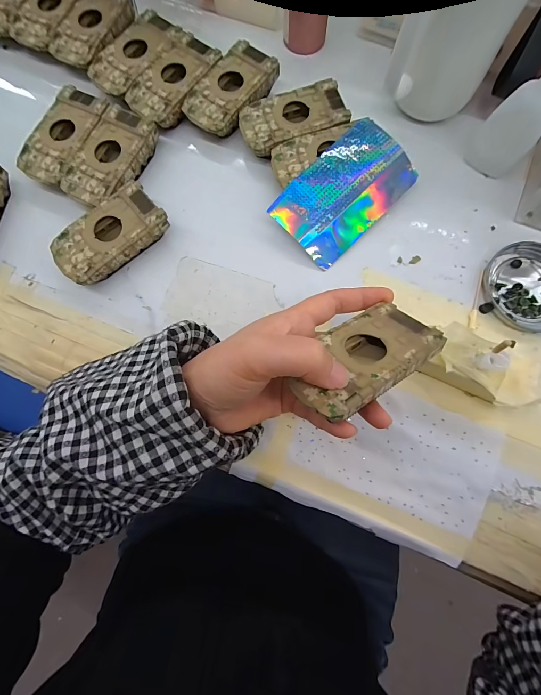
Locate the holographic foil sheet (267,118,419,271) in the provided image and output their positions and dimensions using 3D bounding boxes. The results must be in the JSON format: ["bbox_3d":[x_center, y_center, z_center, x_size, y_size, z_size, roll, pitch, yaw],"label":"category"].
[{"bbox_3d":[0.065,-0.137,0.271,0.075,0.027,0.122,43,83,8],"label":"holographic foil sheet"}]

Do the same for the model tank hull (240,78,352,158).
[{"bbox_3d":[0.022,-0.212,0.288,0.095,0.026,0.052,-19,79,-2],"label":"model tank hull"}]

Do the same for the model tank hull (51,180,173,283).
[{"bbox_3d":[-0.141,-0.097,0.268,0.095,0.026,0.051,-40,81,-6],"label":"model tank hull"}]

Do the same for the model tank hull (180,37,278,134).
[{"bbox_3d":[-0.038,-0.246,0.296,0.052,0.025,0.095,35,82,7],"label":"model tank hull"}]

